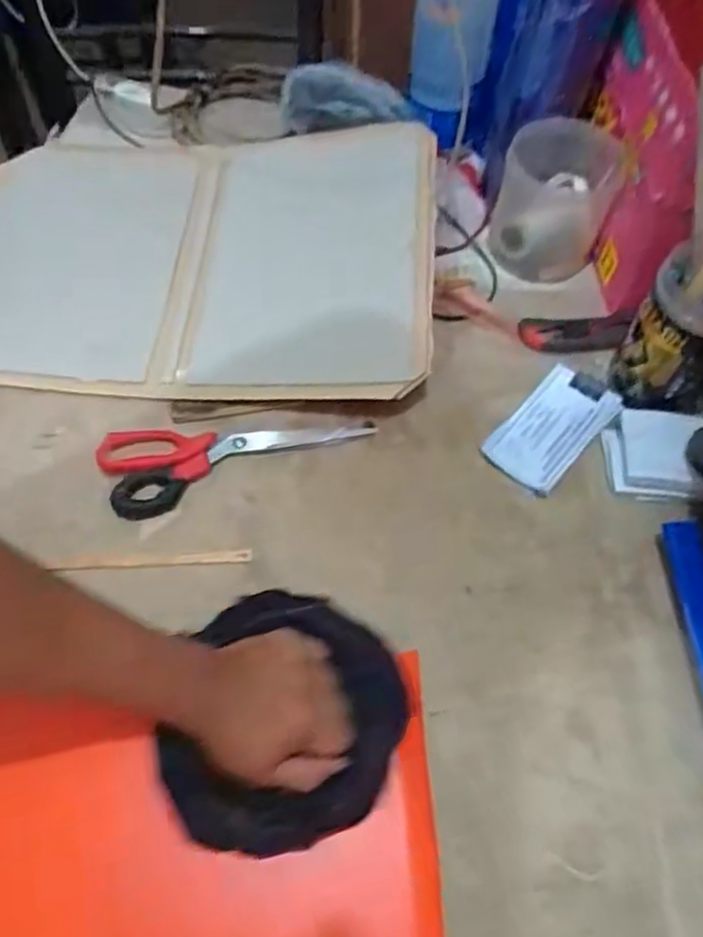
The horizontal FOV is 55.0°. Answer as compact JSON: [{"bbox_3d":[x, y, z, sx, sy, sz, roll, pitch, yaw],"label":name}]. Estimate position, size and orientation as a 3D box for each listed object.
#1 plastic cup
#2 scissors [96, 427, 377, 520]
[{"bbox_3d":[0.205,-0.269,0.688,0.109,0.113,0.105,1,60,-2],"label":"plastic cup"},{"bbox_3d":[-0.098,-0.007,0.578,0.228,0.008,0.079,-7,61,-6],"label":"scissors"}]

